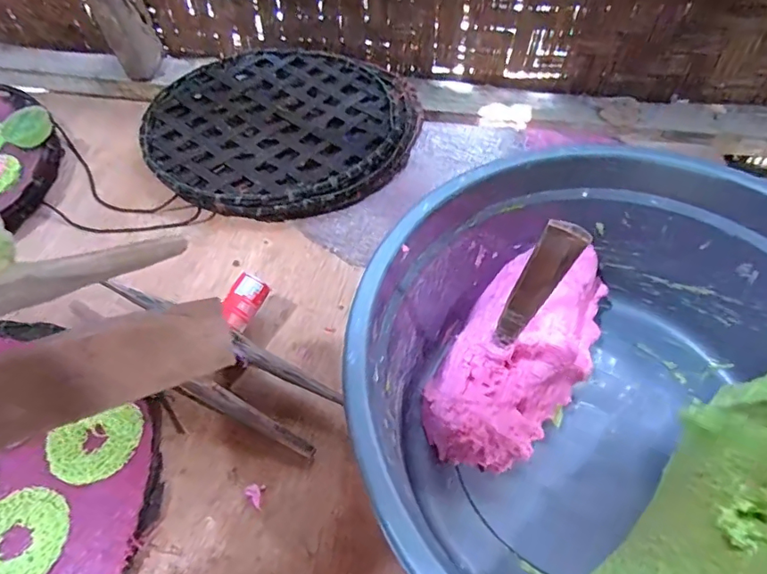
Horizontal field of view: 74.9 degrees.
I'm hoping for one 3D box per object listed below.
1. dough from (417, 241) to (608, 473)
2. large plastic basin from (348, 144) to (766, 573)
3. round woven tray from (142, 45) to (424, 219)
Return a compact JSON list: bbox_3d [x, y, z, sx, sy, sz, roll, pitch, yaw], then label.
[{"bbox_3d":[0.128,0.060,0.475,0.123,0.088,0.234,28,60,19],"label":"dough"},{"bbox_3d":[0.183,0.094,0.400,0.391,0.172,0.398,-28,59,-17],"label":"large plastic basin"},{"bbox_3d":[-0.143,-0.249,0.726,0.373,0.031,0.377,-1,55,1],"label":"round woven tray"}]

